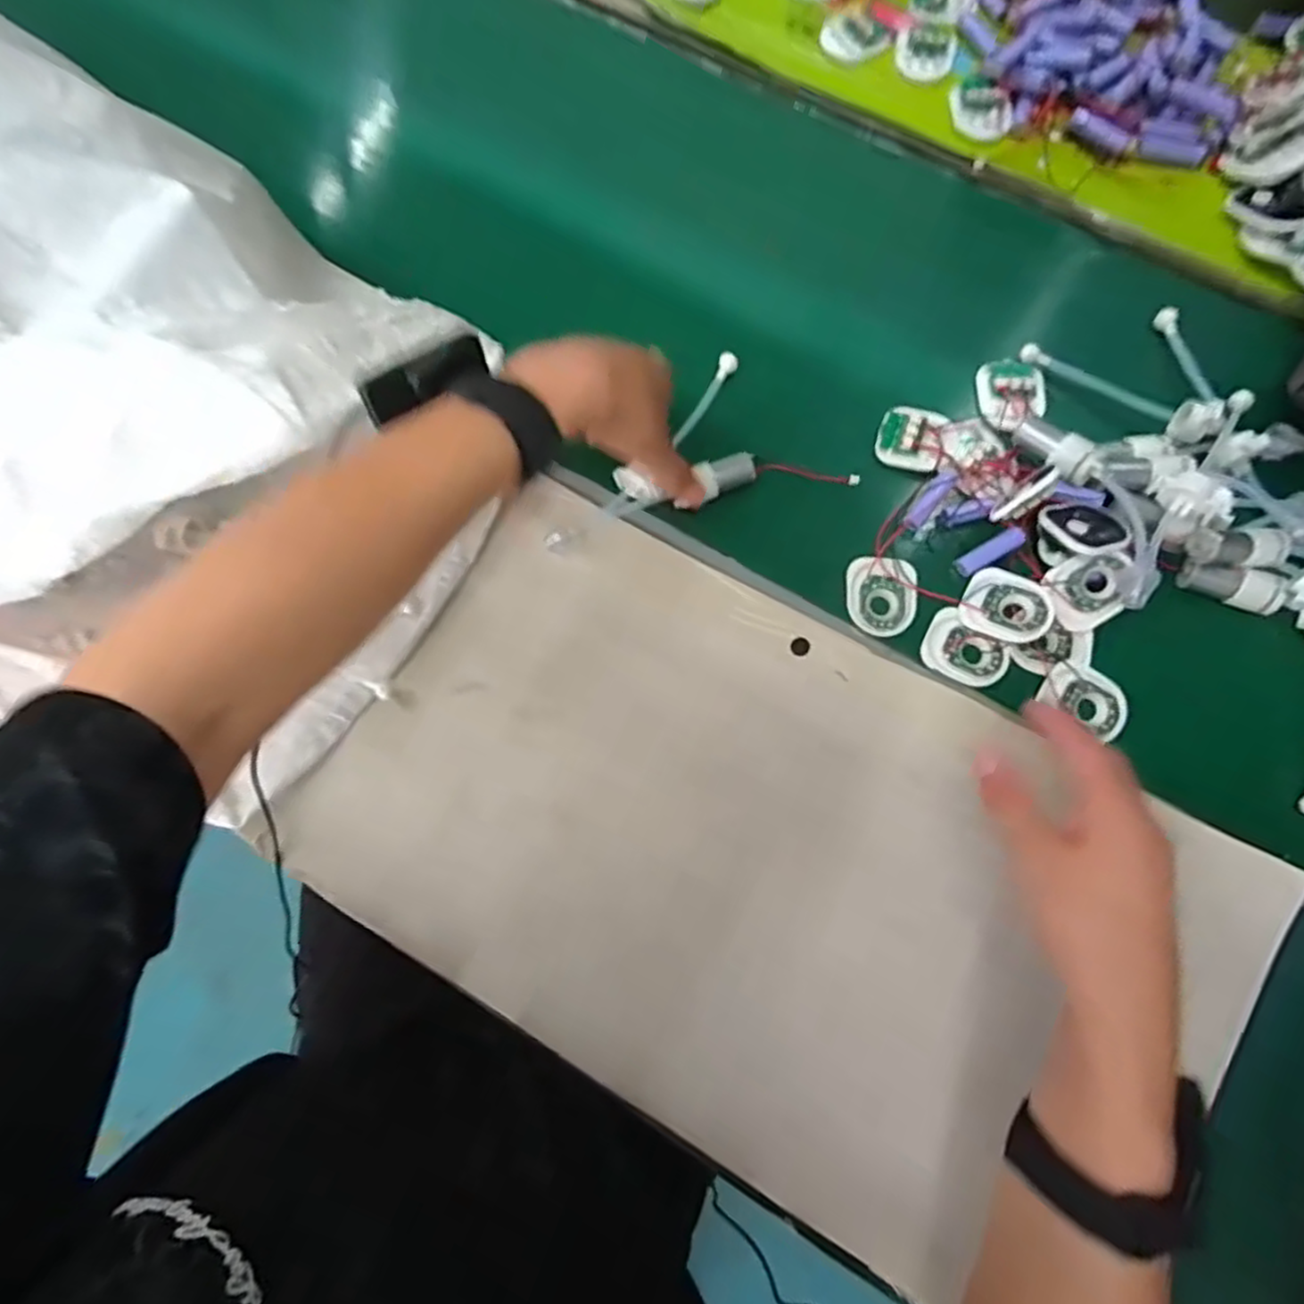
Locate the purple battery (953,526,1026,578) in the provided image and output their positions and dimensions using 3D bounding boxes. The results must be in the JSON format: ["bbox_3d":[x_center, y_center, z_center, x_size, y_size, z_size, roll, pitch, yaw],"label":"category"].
[{"bbox_3d":[0.242,-0.071,0.505,0.050,0.014,0.014,-32,77,13],"label":"purple battery"}]

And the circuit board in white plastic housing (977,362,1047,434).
[{"bbox_3d":[0.279,-0.195,0.538,0.050,0.015,0.064,0,78,2],"label":"circuit board in white plastic housing"}]

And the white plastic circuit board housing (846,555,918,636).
[{"bbox_3d":[0.165,-0.040,0.505,0.050,0.005,0.057,5,78,3],"label":"white plastic circuit board housing"}]

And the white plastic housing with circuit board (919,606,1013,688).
[{"bbox_3d":[0.220,0.000,0.493,0.057,0.010,0.044,28,80,7],"label":"white plastic housing with circuit board"}]

